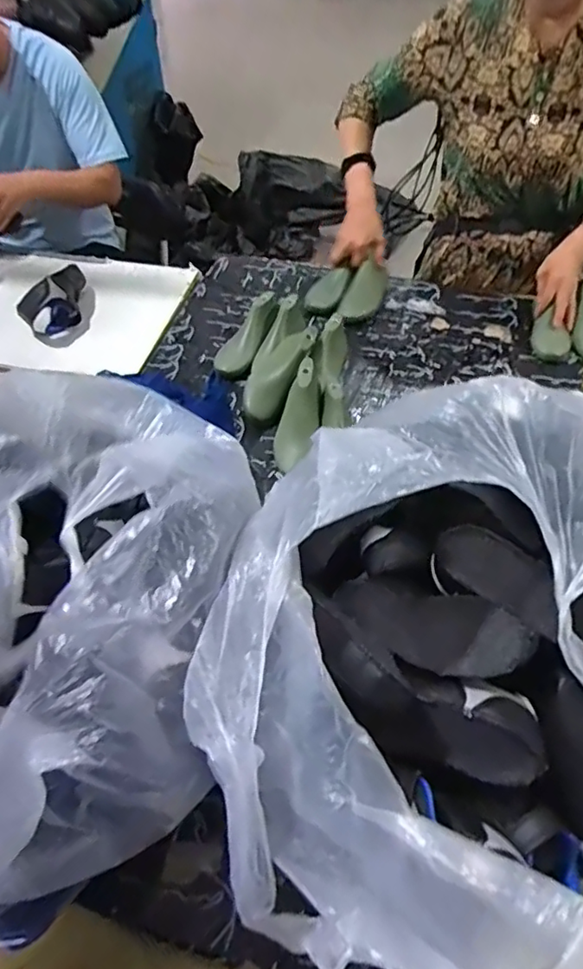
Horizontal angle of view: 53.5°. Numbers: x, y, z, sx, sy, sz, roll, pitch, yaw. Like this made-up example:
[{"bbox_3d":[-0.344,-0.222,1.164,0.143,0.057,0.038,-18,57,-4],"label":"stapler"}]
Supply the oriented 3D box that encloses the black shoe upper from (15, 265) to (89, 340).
[{"bbox_3d":[-0.465,-0.377,1.171,0.052,0.125,0.182,14,52,12],"label":"black shoe upper"}]

